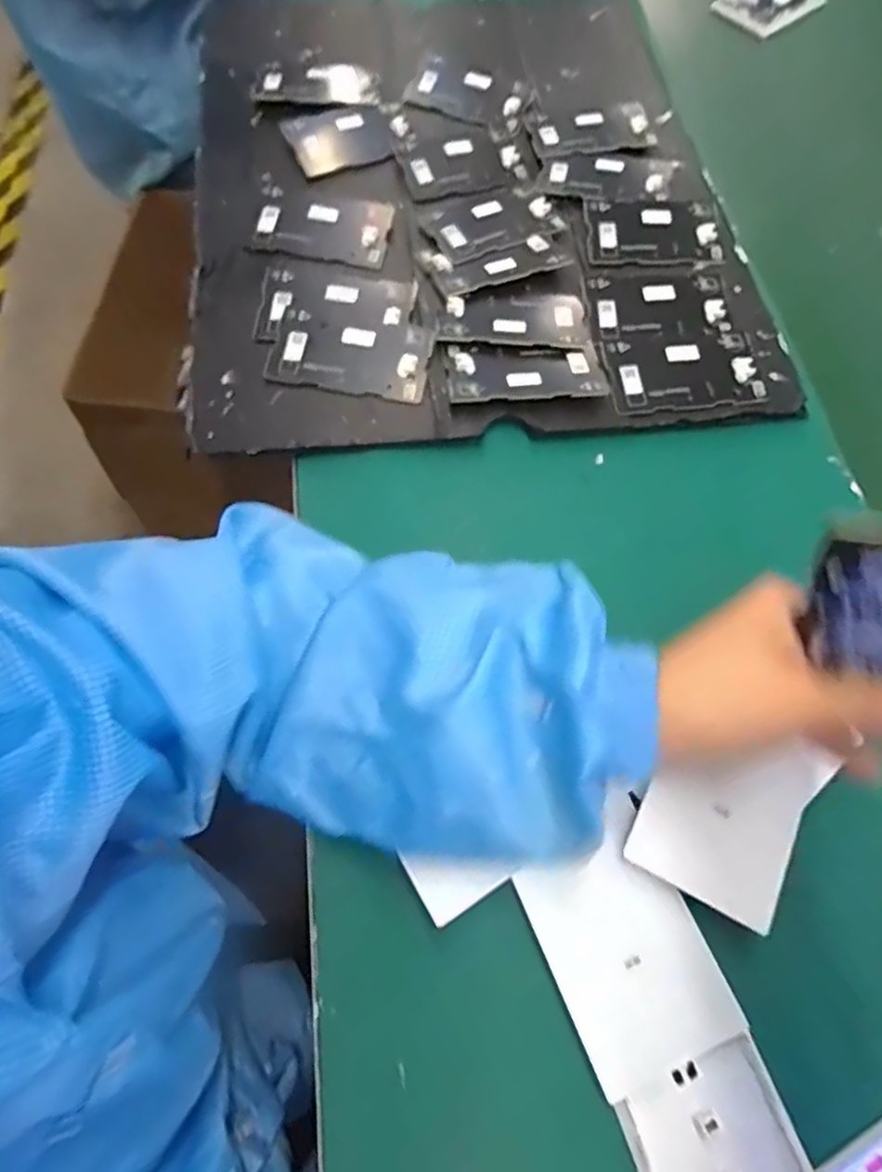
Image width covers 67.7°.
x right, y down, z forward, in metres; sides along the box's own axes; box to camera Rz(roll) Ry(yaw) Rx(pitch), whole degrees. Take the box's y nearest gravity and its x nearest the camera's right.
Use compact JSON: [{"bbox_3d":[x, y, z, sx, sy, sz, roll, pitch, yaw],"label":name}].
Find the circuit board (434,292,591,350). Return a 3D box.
[{"bbox_3d":[0.048,-0.182,0.442,0.098,0.004,0.049,0,65,-3],"label":"circuit board"}]

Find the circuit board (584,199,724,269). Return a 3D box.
[{"bbox_3d":[0.158,-0.262,0.488,0.096,0.008,0.068,2,65,-1],"label":"circuit board"}]

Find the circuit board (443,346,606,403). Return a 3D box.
[{"bbox_3d":[0.054,-0.139,0.424,0.101,0.007,0.048,-3,65,-4],"label":"circuit board"}]

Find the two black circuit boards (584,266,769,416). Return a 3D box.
[{"bbox_3d":[0.154,-0.171,0.443,0.098,0.006,0.122,-6,65,-5],"label":"two black circuit boards"}]

